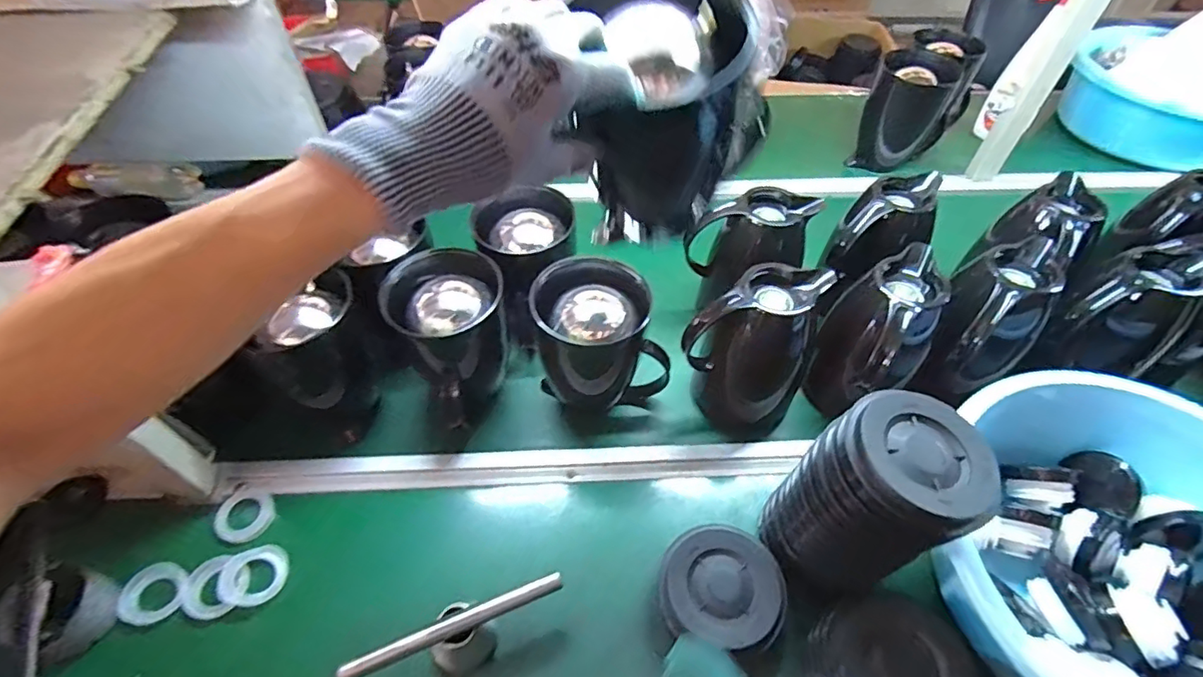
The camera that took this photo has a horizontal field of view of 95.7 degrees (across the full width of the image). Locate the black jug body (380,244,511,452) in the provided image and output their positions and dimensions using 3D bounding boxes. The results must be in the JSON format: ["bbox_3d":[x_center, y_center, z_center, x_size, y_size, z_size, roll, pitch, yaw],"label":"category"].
[{"bbox_3d":[-0.168,0.012,0.648,0.127,0.184,0.148,-19,53,-16],"label":"black jug body"}]

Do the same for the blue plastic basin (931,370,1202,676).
[{"bbox_3d":[0.513,0.217,0.519,0.349,0.122,0.351,29,55,22],"label":"blue plastic basin"}]

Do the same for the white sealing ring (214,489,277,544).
[{"bbox_3d":[-0.396,0.196,0.606,0.061,0.010,0.058,0,50,-1],"label":"white sealing ring"}]

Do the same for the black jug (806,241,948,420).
[{"bbox_3d":[0.324,0.008,0.657,0.114,0.189,0.159,29,55,22],"label":"black jug"}]

